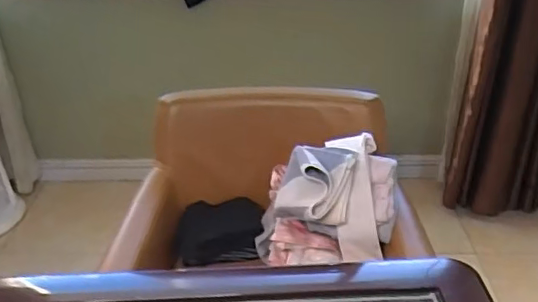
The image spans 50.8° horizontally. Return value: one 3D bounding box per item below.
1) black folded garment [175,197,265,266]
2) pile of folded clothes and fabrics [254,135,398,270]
[{"bbox_3d":[-0.123,0.215,1.445,0.217,0.101,0.162,-4,31,-4],"label":"black folded garment"},{"bbox_3d":[0.131,0.121,1.326,0.314,0.258,0.243,4,31,8],"label":"pile of folded clothes and fabrics"}]

